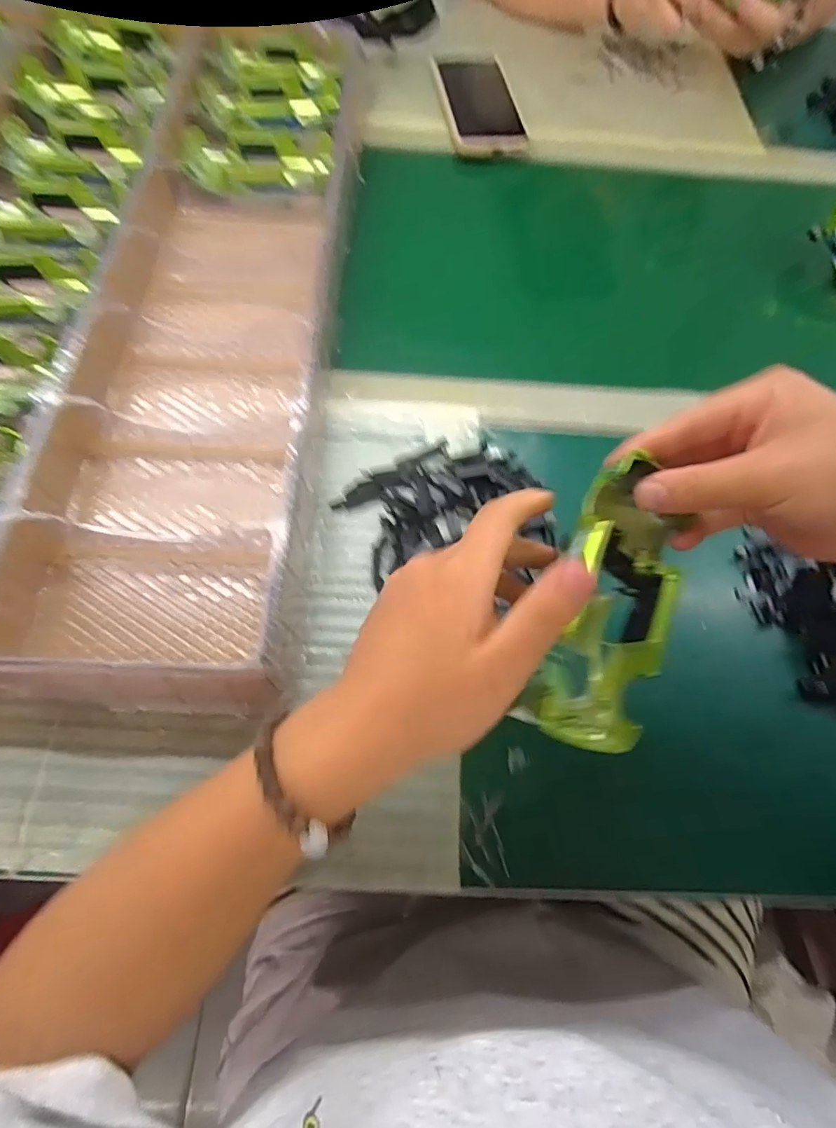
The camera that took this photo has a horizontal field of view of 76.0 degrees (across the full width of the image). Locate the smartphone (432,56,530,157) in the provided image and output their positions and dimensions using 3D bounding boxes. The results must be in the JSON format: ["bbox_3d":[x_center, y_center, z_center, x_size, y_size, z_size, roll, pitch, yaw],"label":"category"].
[{"bbox_3d":[0.063,-0.477,0.555,0.078,0.012,0.156,-6,66,-5],"label":"smartphone"}]

